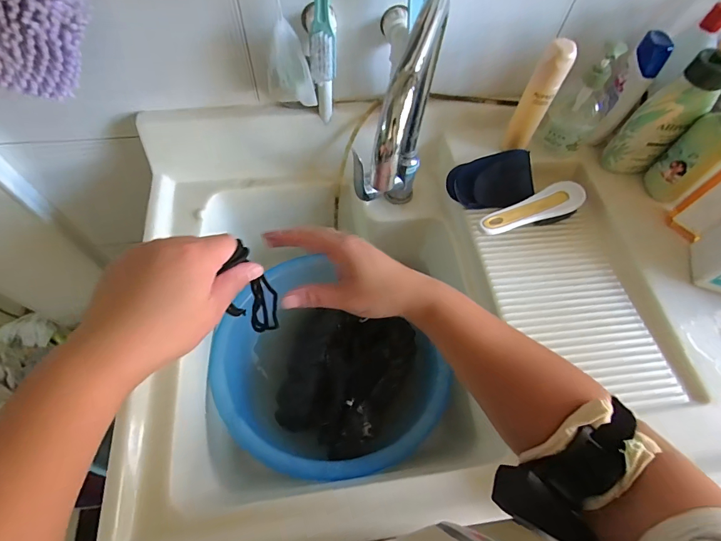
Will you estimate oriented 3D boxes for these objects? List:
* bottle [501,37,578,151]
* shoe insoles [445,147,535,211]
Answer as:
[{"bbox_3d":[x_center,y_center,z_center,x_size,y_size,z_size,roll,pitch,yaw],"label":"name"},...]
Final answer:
[{"bbox_3d":[0.252,-0.243,0.549,0.039,0.164,0.027,29,64,12],"label":"bottle"},{"bbox_3d":[0.202,-0.138,0.594,0.125,0.030,0.077,-13,102,7],"label":"shoe insoles"}]

